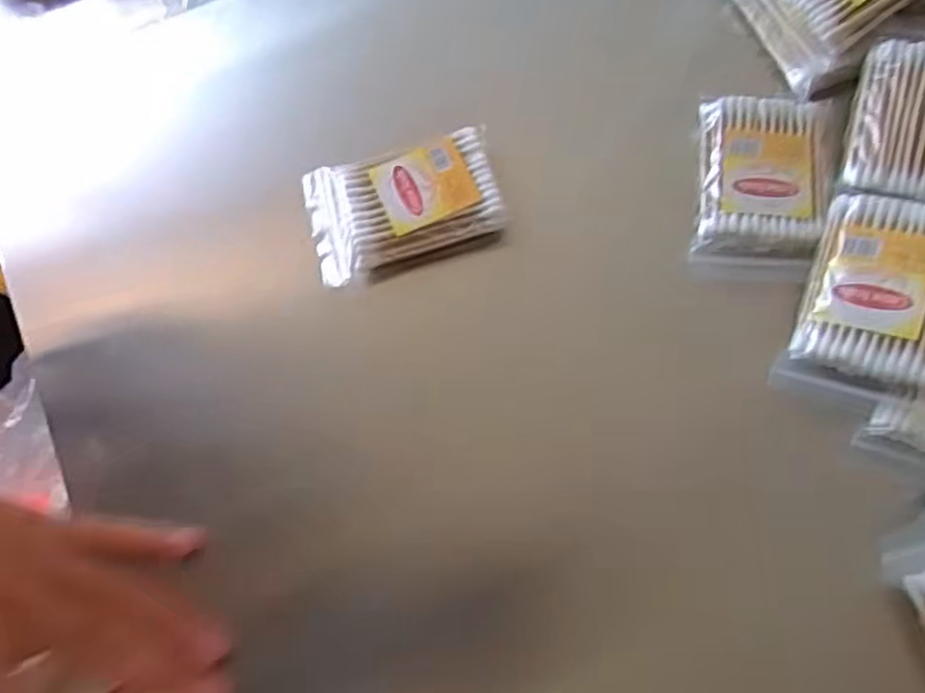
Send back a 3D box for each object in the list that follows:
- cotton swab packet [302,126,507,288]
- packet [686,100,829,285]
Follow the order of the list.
[{"bbox_3d":[-0.029,-0.068,0.350,0.089,0.026,0.059,-14,70,-3],"label":"cotton swab packet"},{"bbox_3d":[0.139,-0.073,0.338,0.058,0.019,0.086,8,70,5],"label":"packet"}]

